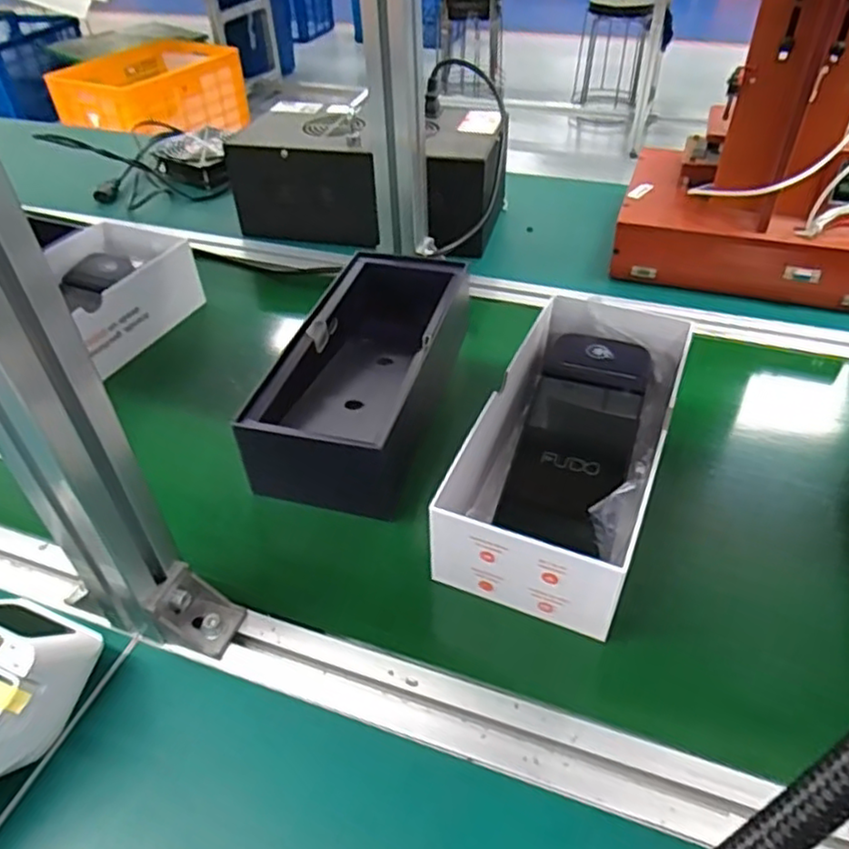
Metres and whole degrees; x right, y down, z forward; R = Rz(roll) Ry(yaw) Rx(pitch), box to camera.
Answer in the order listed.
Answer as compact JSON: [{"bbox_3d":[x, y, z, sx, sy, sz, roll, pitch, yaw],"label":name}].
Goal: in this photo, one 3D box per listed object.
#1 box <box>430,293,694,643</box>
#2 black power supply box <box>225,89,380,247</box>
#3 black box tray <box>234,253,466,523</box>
[{"bbox_3d":[0.113,-0.001,0.490,0.119,0.066,0.289,16,46,20],"label":"box"},{"bbox_3d":[-0.136,-0.311,0.828,0.171,0.123,0.145,1,43,4],"label":"black power supply box"},{"bbox_3d":[-0.044,-0.047,0.562,0.119,0.070,0.253,8,44,11],"label":"black box tray"}]

